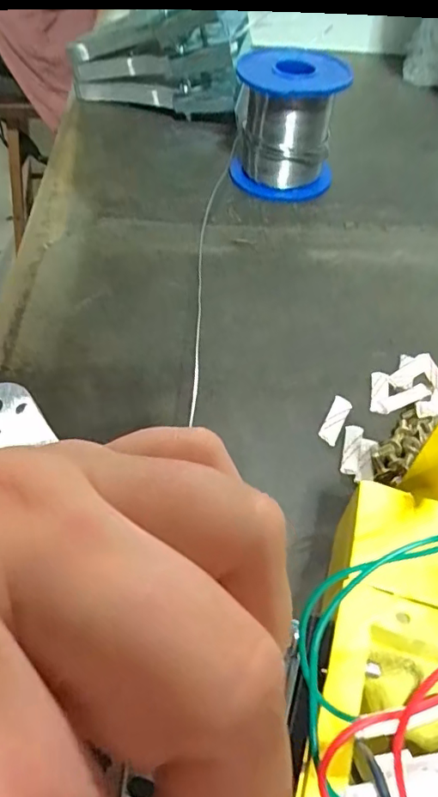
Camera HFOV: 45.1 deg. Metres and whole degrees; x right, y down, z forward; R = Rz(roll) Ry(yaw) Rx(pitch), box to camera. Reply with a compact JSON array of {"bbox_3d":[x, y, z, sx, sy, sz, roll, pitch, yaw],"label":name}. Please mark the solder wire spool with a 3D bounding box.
[{"bbox_3d":[0.042,-0.169,0.329,0.062,0.066,0.059,2,51,-2],"label":"solder wire spool"}]

